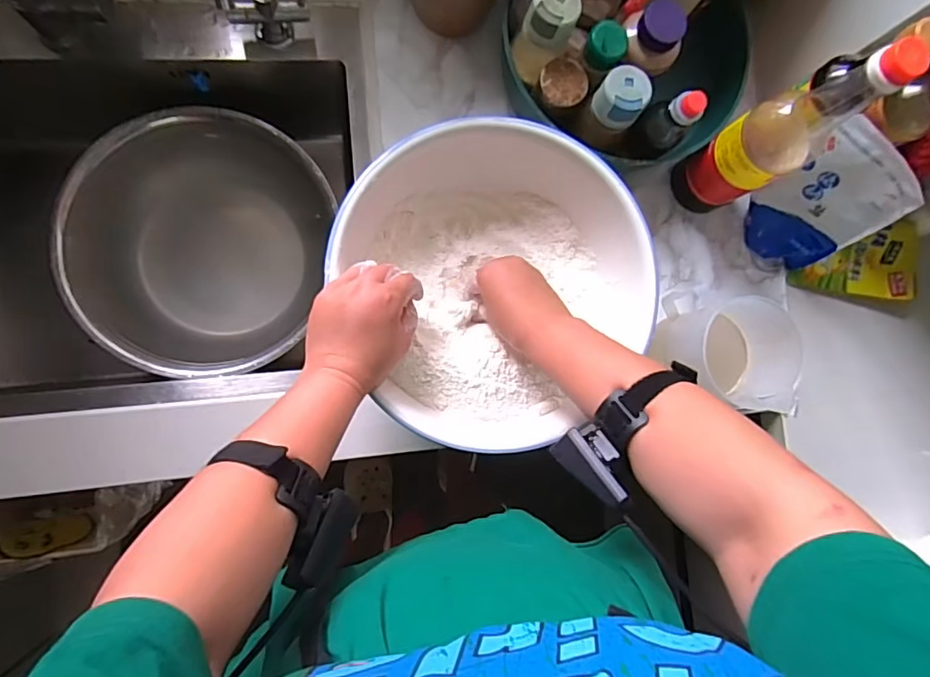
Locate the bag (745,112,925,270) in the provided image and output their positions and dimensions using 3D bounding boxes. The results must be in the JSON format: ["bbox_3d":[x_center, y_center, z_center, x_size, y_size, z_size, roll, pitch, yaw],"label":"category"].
[{"bbox_3d":[0.396,-0.151,0.604,0.045,0.181,0.130,-30,91,-9],"label":"bag"}]

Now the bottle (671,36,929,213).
[{"bbox_3d":[0.319,-0.205,0.541,0.079,0.284,0.072,-31,92,-9],"label":"bottle"}]

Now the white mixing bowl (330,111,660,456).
[{"bbox_3d":[0.033,-0.062,0.565,0.291,0.097,0.316,1,87,-9],"label":"white mixing bowl"}]

